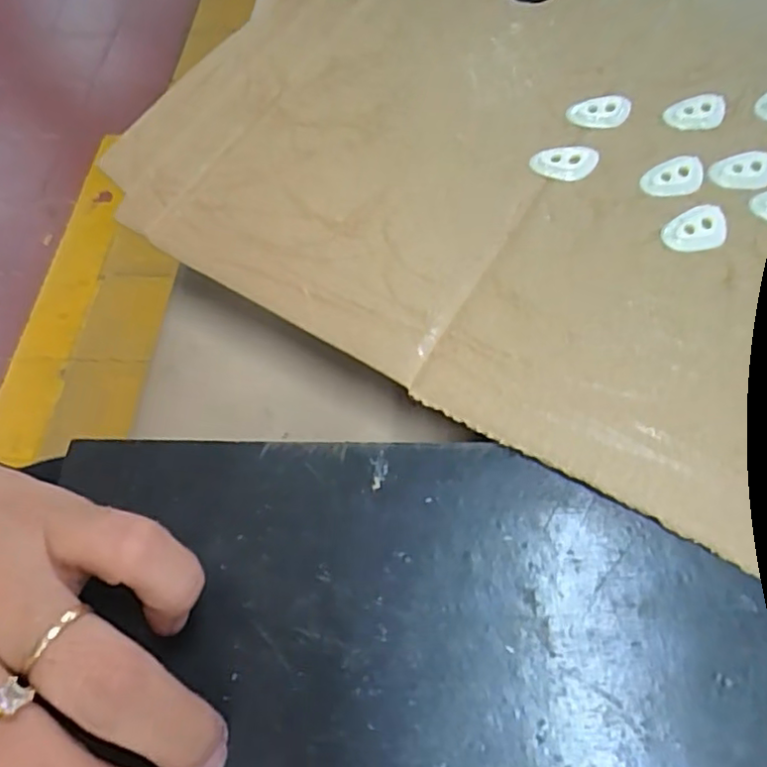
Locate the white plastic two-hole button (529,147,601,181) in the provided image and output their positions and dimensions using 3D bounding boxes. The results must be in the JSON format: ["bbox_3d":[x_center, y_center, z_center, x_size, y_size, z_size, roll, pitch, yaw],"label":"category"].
[{"bbox_3d":[0.070,-0.086,0.241,0.025,0.004,0.015,8,63,8],"label":"white plastic two-hole button"}]

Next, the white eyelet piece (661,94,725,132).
[{"bbox_3d":[0.127,-0.110,0.251,0.024,0.004,0.016,-22,63,-7],"label":"white eyelet piece"}]

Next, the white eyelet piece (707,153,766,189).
[{"bbox_3d":[0.136,-0.081,0.234,0.026,0.004,0.015,-1,63,3],"label":"white eyelet piece"}]

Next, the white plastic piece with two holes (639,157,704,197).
[{"bbox_3d":[0.110,-0.078,0.233,0.025,0.004,0.015,-18,63,-6],"label":"white plastic piece with two holes"}]

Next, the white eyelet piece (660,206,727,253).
[{"bbox_3d":[0.113,-0.055,0.221,0.026,0.004,0.016,-24,64,-8],"label":"white eyelet piece"}]

